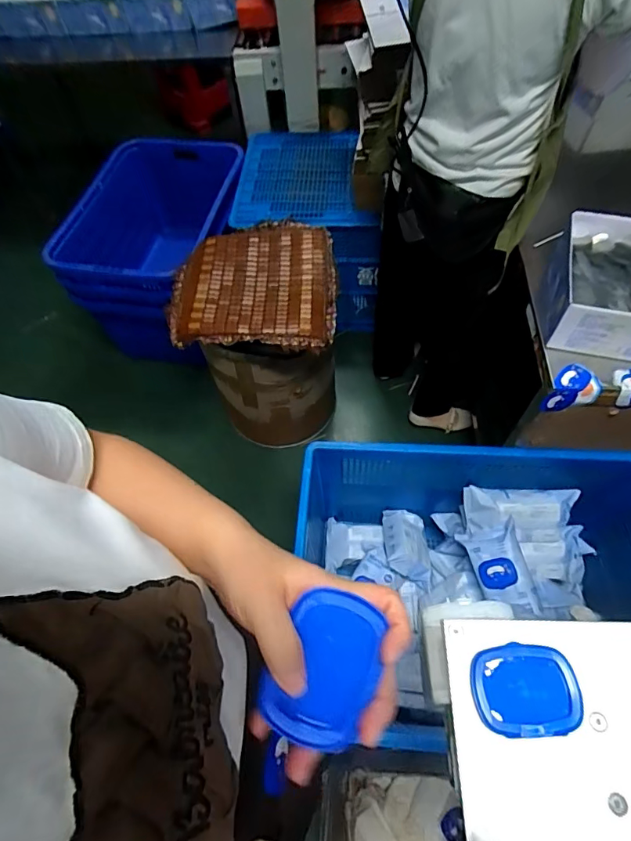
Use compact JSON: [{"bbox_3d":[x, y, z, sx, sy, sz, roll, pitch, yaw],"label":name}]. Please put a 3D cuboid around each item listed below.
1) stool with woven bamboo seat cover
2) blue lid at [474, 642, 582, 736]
[{"bbox_3d":[-0.135,-0.224,1.404,0.409,0.568,0.404,2,60,6],"label":"stool with woven bamboo seat cover"},{"bbox_3d":[0.169,0.217,0.365,0.078,0.012,0.062,-5,60,2],"label":"blue lid"}]

